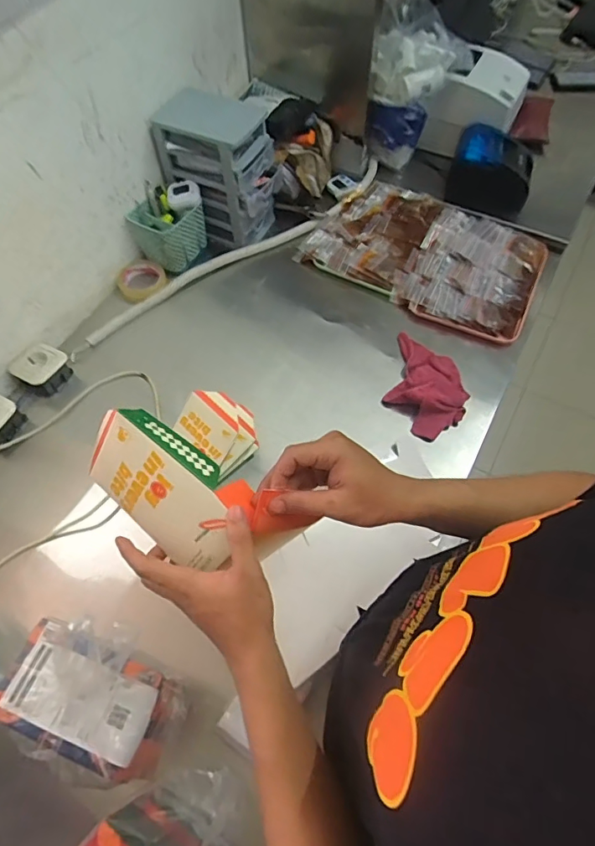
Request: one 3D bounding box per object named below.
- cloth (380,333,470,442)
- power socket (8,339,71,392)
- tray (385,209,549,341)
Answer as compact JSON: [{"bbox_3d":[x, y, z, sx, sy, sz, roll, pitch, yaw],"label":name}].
[{"bbox_3d":[0.236,-0.071,0.881,0.148,0.040,0.203,18,62,11],"label":"cloth"},{"bbox_3d":[-0.476,-0.103,0.897,0.082,0.050,0.087,20,63,12],"label":"power socket"},{"bbox_3d":[0.371,-0.321,1.011,0.257,0.054,0.299,27,65,16],"label":"tray"}]

